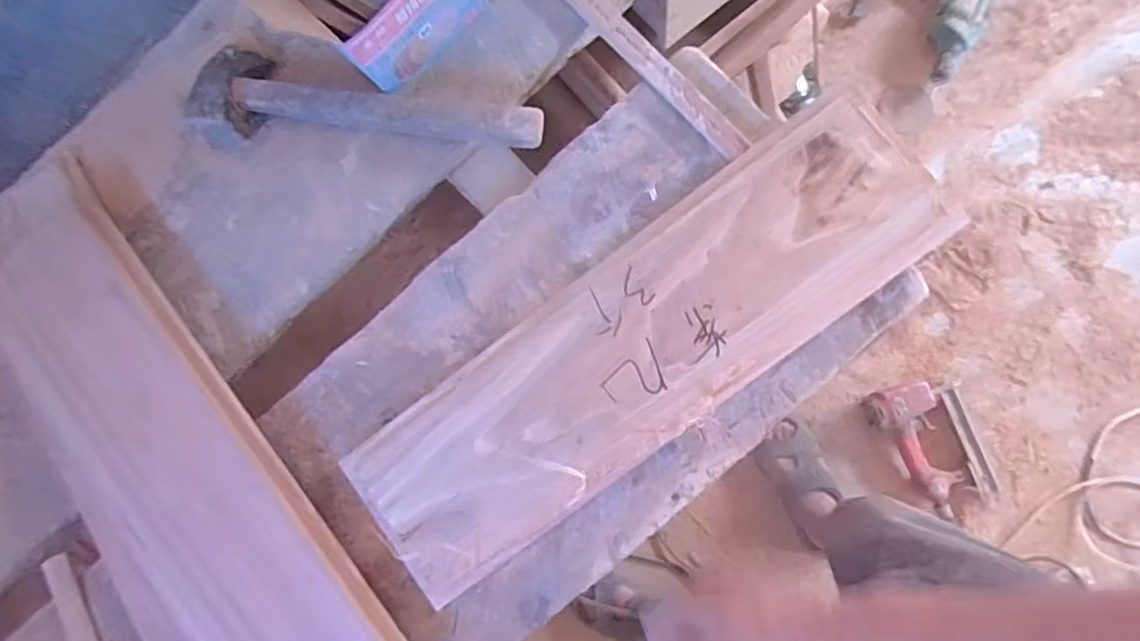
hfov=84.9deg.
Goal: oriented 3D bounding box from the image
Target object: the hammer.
[{"bbox_3d":[-0.189,-0.182,0.568,0.326,0.046,0.091,14,87,9],"label":"hammer"}]

